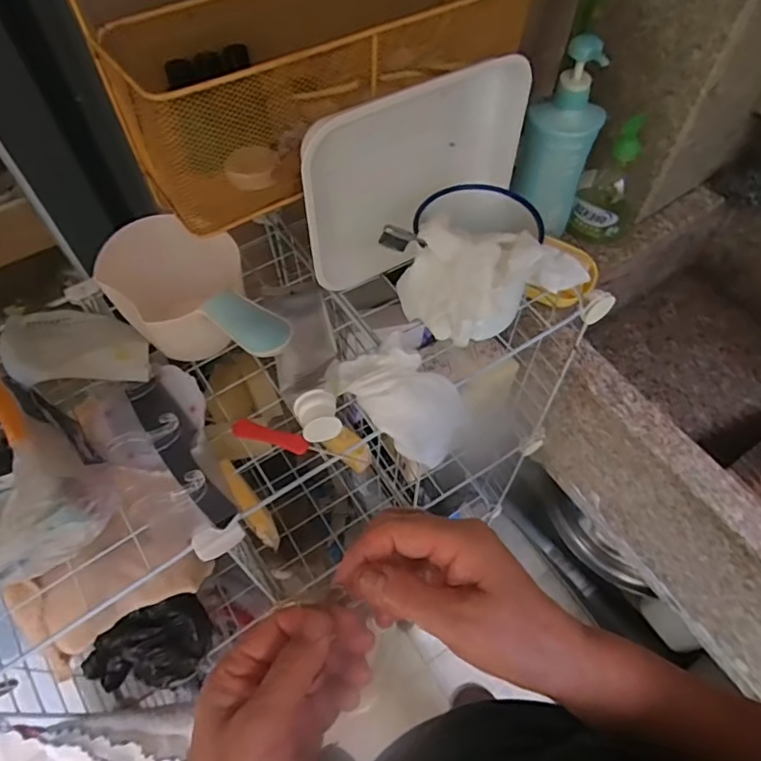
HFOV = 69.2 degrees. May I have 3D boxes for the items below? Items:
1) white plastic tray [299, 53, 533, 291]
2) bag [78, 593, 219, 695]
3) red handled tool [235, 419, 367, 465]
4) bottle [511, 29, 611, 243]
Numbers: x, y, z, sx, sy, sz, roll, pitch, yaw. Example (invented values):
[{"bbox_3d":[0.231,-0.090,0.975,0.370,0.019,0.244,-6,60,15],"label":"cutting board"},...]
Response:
[{"bbox_3d":[0.030,-0.188,0.511,0.228,0.162,0.042,-33,64,-18],"label":"white plastic tray"},{"bbox_3d":[-0.255,0.295,0.604,0.126,0.071,0.078,-19,61,-11],"label":"bag"},{"bbox_3d":[-0.067,0.053,0.459,0.115,0.013,0.015,13,60,7],"label":"red handled tool"},{"bbox_3d":[0.207,-0.271,0.644,0.082,0.222,0.053,17,60,10],"label":"bottle"}]

